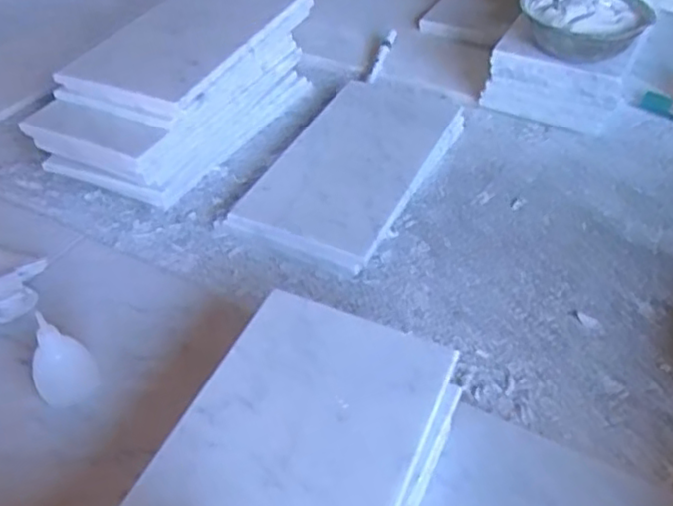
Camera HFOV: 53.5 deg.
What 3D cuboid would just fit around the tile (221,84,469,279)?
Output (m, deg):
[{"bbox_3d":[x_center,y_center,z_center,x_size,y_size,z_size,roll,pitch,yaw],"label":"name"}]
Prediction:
[{"bbox_3d":[0.027,-0.106,0.754,0.149,0.036,0.318,18,47,20],"label":"tile"}]

